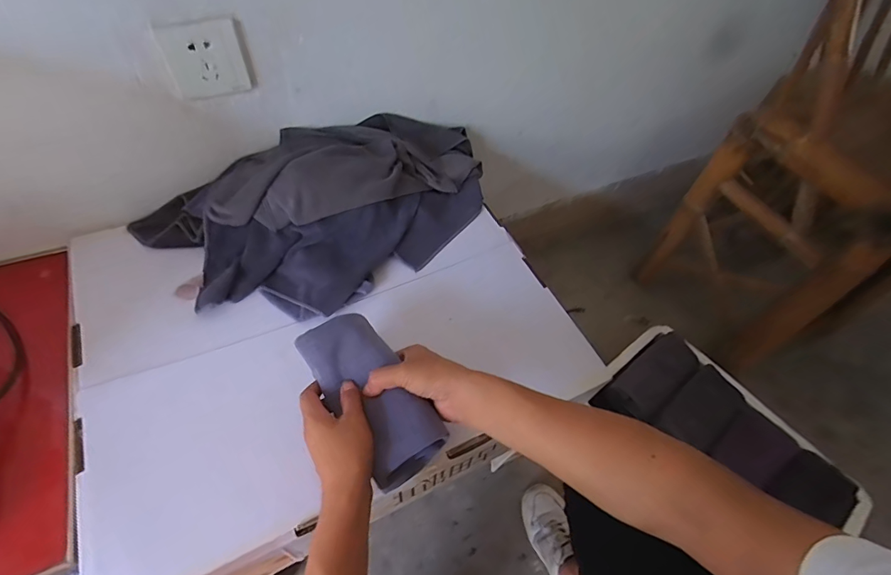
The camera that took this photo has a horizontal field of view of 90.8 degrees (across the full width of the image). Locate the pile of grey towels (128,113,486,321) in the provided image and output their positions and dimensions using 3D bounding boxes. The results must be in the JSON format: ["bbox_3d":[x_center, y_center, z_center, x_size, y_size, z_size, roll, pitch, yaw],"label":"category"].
[{"bbox_3d":[-0.152,-0.118,0.623,0.477,0.111,0.241,-21,59,-20],"label":"pile of grey towels"}]

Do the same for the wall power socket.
[{"bbox_3d":[-0.281,-0.270,0.523,0.086,0.084,0.009,-17,57,-18],"label":"wall power socket"}]

